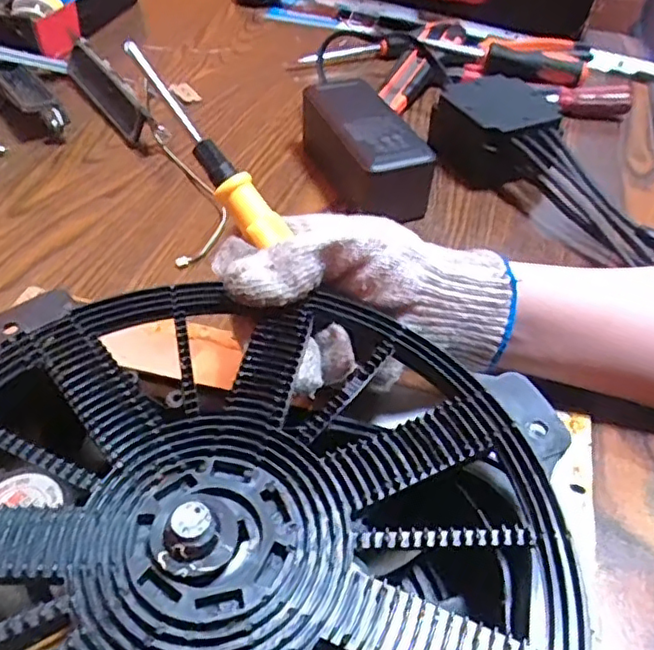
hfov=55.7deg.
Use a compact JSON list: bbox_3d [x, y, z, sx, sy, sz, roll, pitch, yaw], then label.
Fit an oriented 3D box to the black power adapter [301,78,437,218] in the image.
[{"bbox_3d":[0.028,-0.126,0.458,0.056,0.055,0.136,-18,49,-19],"label":"black power adapter"}]

